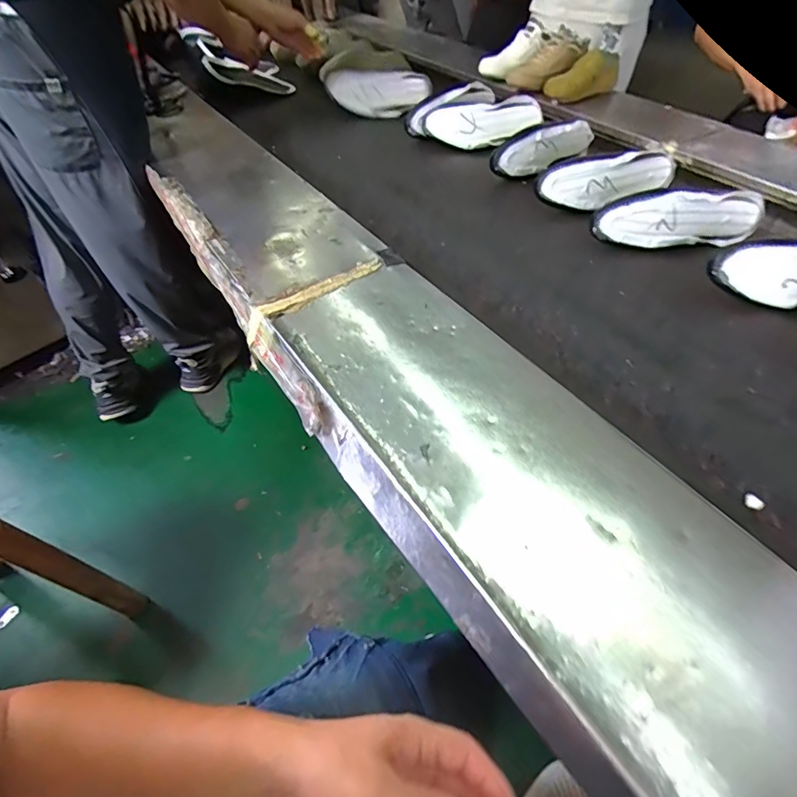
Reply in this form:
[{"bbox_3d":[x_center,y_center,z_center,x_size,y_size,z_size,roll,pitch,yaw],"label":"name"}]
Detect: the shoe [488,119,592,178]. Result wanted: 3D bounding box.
[{"bbox_3d":[0.305,-0.519,0.970,0.266,0.068,0.069,-33,55,-22],"label":"shoe"}]

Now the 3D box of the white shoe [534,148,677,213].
[{"bbox_3d":[0.385,-0.415,0.874,0.275,0.069,0.103,-20,51,-13],"label":"white shoe"}]

